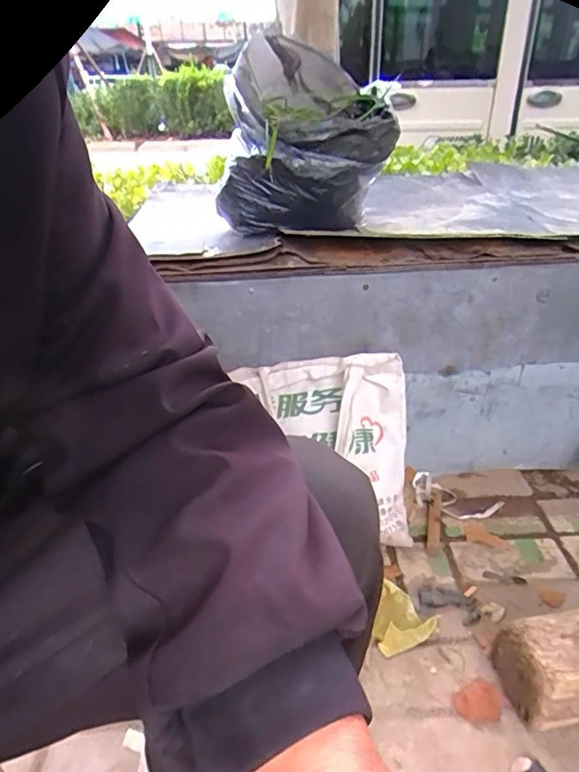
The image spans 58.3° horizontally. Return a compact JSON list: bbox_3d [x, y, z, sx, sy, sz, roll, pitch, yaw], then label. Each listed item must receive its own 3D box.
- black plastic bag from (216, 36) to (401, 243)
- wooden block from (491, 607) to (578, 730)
[{"bbox_3d":[0.025,-0.426,0.917,0.299,0.276,0.226,1,29,4],"label":"black plastic bag"},{"bbox_3d":[0.352,0.360,0.656,0.152,0.133,0.115,-4,29,-5],"label":"wooden block"}]

